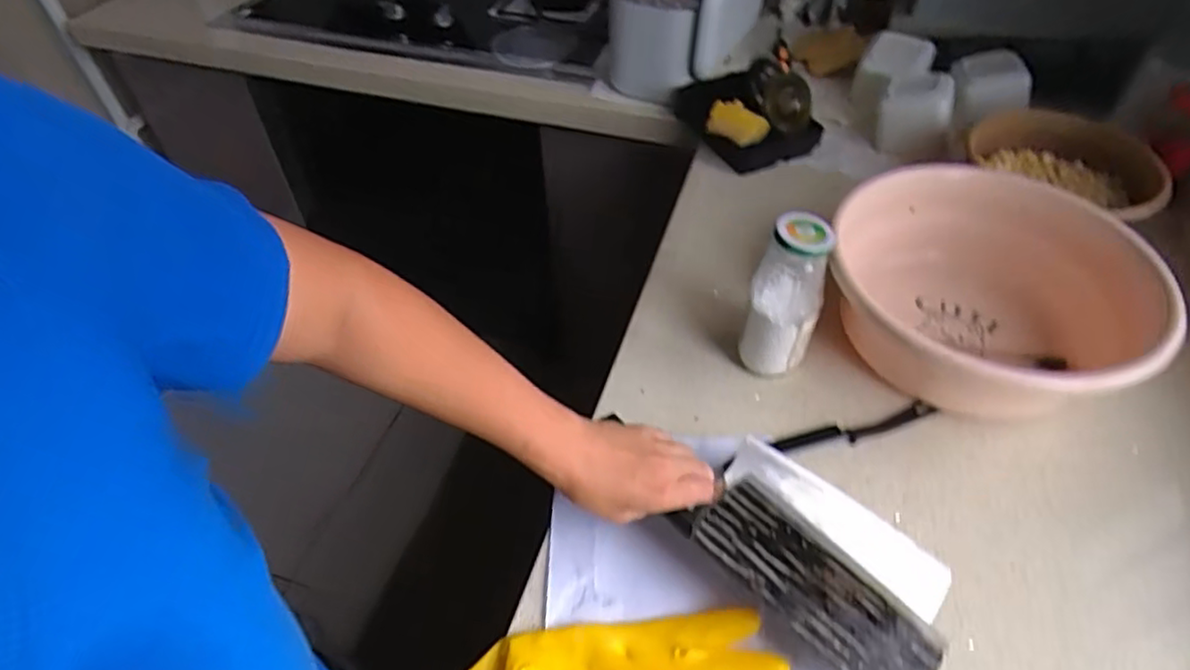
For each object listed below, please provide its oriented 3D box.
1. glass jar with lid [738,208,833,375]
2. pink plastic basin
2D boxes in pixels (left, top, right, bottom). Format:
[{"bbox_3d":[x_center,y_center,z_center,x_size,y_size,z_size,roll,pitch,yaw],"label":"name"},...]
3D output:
[{"bbox_3d":[0.171,-0.025,0.608,0.059,0.169,0.054,1,49,-1],"label":"glass jar with lid"},{"bbox_3d":[0.389,-0.037,0.656,0.301,0.121,0.301,1,49,-1],"label":"pink plastic basin"}]

